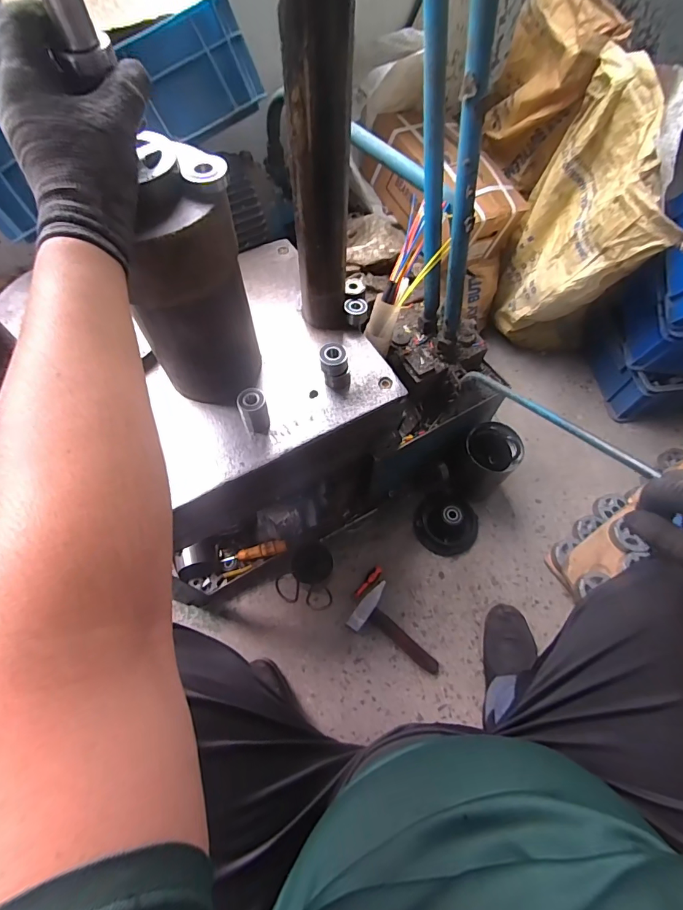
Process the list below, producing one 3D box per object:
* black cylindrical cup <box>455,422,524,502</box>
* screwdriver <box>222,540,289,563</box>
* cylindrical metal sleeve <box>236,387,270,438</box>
[{"bbox_3d":[0.318,0.022,0.929,0.116,0.184,0.119,-37,69,-18],"label":"black cylindrical cup"},{"bbox_3d":[-0.190,0.210,0.884,0.148,0.021,0.025,-15,63,10],"label":"screwdriver"},{"bbox_3d":[-0.110,-0.053,0.525,0.033,0.064,0.030,0,63,-1],"label":"cylindrical metal sleeve"}]

